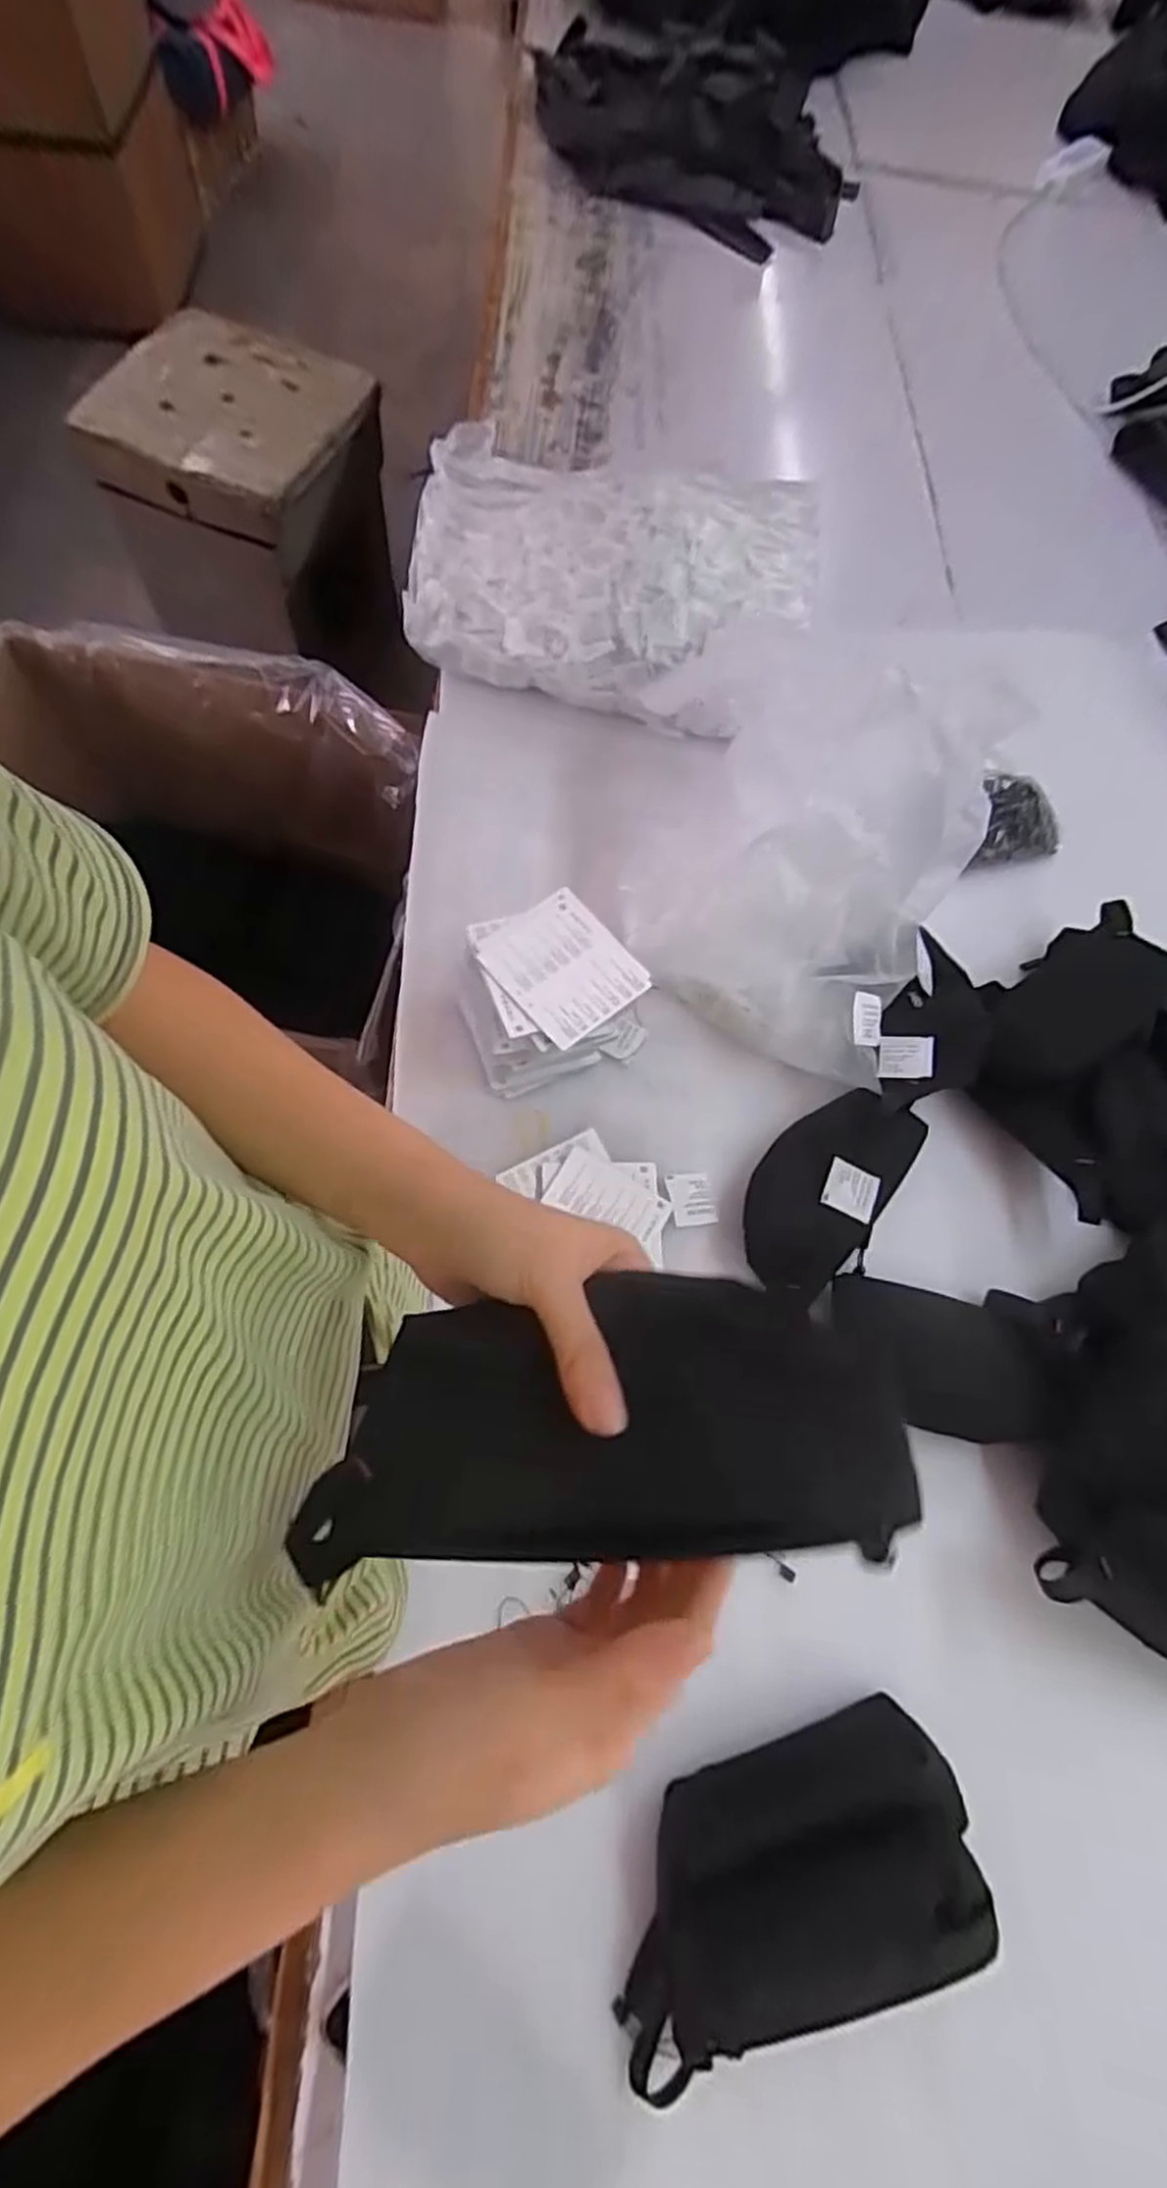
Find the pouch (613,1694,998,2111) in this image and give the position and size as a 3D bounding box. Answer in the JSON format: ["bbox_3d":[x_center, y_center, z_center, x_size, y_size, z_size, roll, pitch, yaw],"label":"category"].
[{"bbox_3d":[0.125,0.463,0.454,0.217,0.043,0.124,-13,67,-7],"label":"pouch"}]

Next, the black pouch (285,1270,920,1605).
[{"bbox_3d":[0.004,0.117,0.277,0.197,0.032,0.088,-9,48,10],"label":"black pouch"}]

